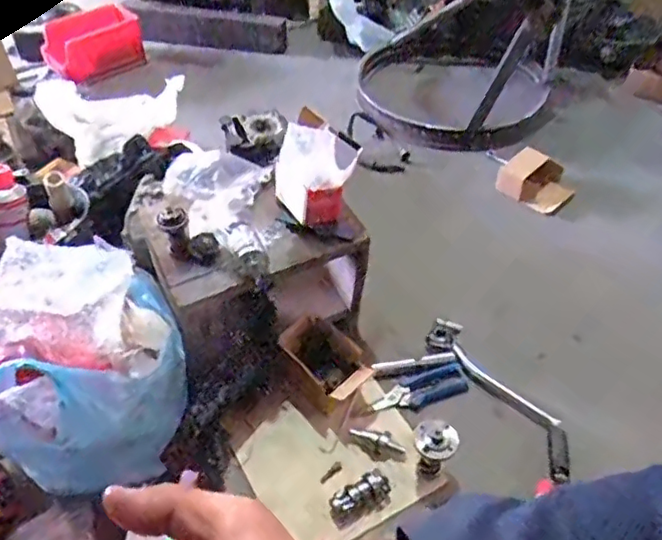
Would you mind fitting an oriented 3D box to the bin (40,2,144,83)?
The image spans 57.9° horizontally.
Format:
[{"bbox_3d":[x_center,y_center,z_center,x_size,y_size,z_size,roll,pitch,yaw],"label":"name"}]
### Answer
[{"bbox_3d":[-0.623,-0.582,1.566,0.233,0.130,0.154,-30,53,-25],"label":"bin"}]

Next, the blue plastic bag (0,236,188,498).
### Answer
[{"bbox_3d":[-0.270,0.118,0.640,0.210,0.232,0.178,-27,52,-23],"label":"blue plastic bag"}]

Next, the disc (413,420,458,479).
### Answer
[{"bbox_3d":[0.132,0.236,0.777,0.053,0.090,0.050,0,46,0],"label":"disc"}]

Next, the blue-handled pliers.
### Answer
[{"bbox_3d":[0.131,0.179,0.889,0.145,0.010,0.054,-14,63,-5],"label":"blue-handled pliers"}]

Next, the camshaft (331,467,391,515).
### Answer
[{"bbox_3d":[0.039,0.289,0.773,0.080,0.027,0.033,-23,50,-20],"label":"camshaft"}]

